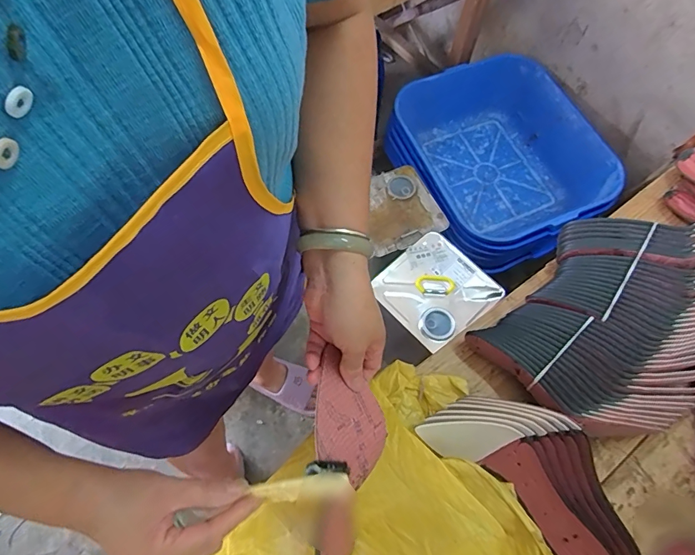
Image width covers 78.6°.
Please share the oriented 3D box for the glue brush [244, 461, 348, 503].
[{"bbox_3d":[-0.038,0.172,0.354,0.080,0.013,0.026,-10,67,-8],"label":"glue brush"}]

